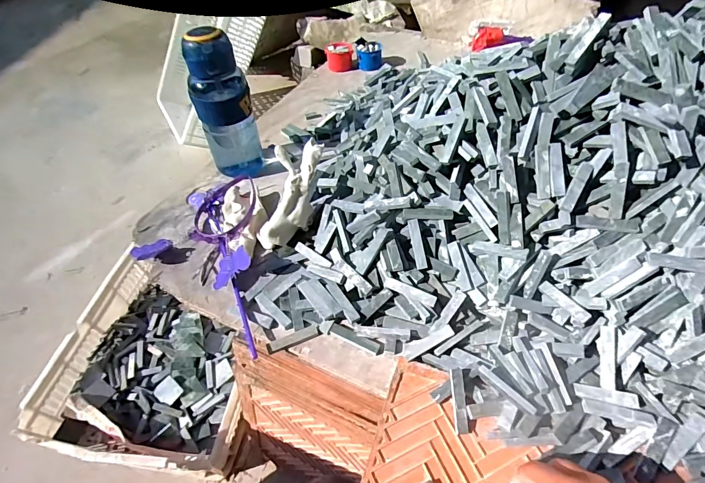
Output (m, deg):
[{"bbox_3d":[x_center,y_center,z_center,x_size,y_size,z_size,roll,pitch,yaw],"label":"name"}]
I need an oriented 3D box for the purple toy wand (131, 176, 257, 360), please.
[{"bbox_3d":[-0.221,0.017,0.526,0.176,0.034,0.305,-7,50,-4],"label":"purple toy wand"}]

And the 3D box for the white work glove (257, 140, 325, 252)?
[{"bbox_3d":[-0.087,-0.064,0.526,0.063,0.056,0.160,22,98,20],"label":"white work glove"}]

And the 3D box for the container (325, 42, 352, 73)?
[{"bbox_3d":[-0.031,-0.438,0.903,0.062,0.048,0.058,-1,50,1],"label":"container"}]

